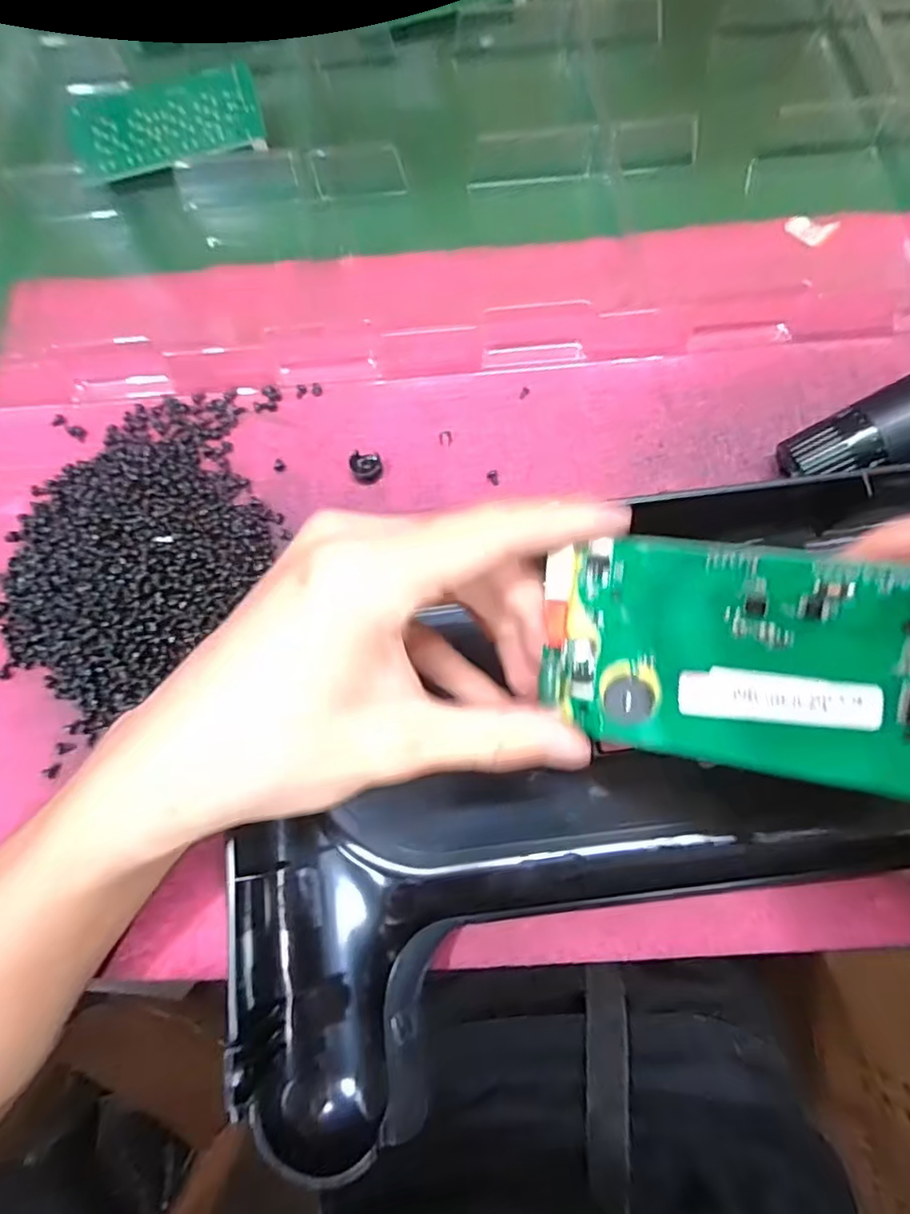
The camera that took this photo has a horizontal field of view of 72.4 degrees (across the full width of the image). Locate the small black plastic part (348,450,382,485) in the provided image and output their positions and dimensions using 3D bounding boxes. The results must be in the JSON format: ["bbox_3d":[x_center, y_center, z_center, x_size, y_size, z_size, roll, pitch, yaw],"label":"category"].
[{"bbox_3d":[-0.041,-0.064,0.285,0.014,0.010,0.012,1,73,1],"label":"small black plastic part"}]

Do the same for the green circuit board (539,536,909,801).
[{"bbox_3d":[0.078,0.015,0.171,0.102,0.006,0.060,8,103,22],"label":"green circuit board"}]

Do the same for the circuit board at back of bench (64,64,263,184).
[{"bbox_3d":[-0.160,-0.271,0.347,0.103,0.008,0.065,-18,74,-5],"label":"circuit board at back of bench"}]

